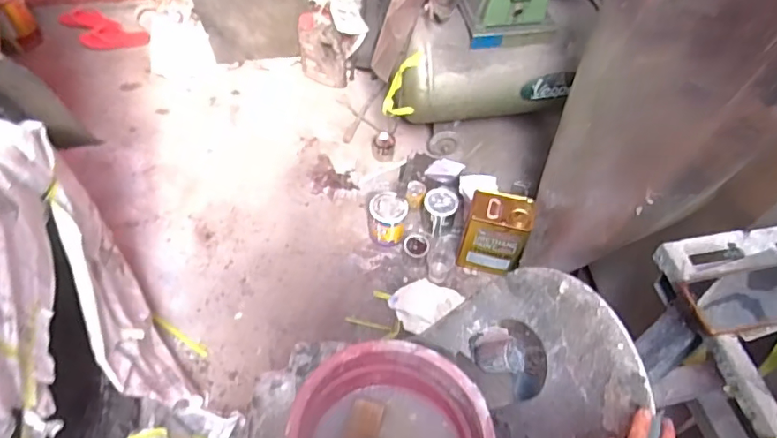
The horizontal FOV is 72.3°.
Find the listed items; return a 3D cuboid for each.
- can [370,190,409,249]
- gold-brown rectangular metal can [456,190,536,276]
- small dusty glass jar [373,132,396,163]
[{"bbox_3d":[-0.004,0.005,1.579,0.108,0.152,0.116,2,54,-3],"label":"can"},{"bbox_3d":[0.296,0.042,1.493,0.169,0.252,0.108,19,55,9],"label":"gold-brown rectangular metal can"},{"bbox_3d":[-0.016,-0.238,1.791,0.071,0.083,0.077,2,54,-3],"label":"small dusty glass jar"}]

